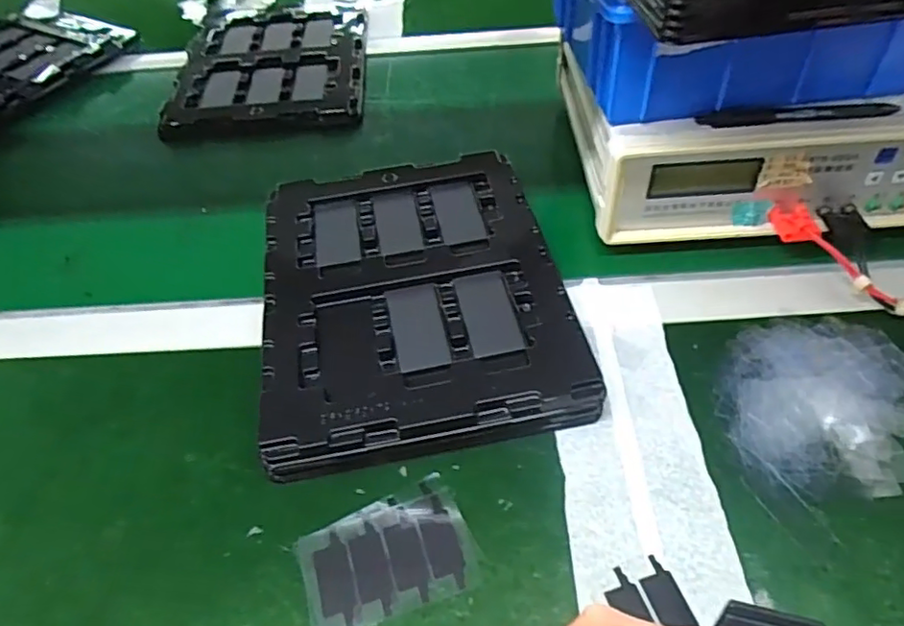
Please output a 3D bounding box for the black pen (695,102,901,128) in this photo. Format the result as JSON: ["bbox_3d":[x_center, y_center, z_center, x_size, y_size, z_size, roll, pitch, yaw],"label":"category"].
[{"bbox_3d":[0.250,-0.144,0.435,0.138,0.010,0.015,-2,49,3],"label":"black pen"}]

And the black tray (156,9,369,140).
[{"bbox_3d":[-0.219,-0.299,0.738,0.222,0.025,0.268,-5,49,1],"label":"black tray"}]

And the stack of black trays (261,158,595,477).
[{"bbox_3d":[-0.031,-0.021,0.465,0.218,0.034,0.275,-10,49,-4],"label":"stack of black trays"}]

